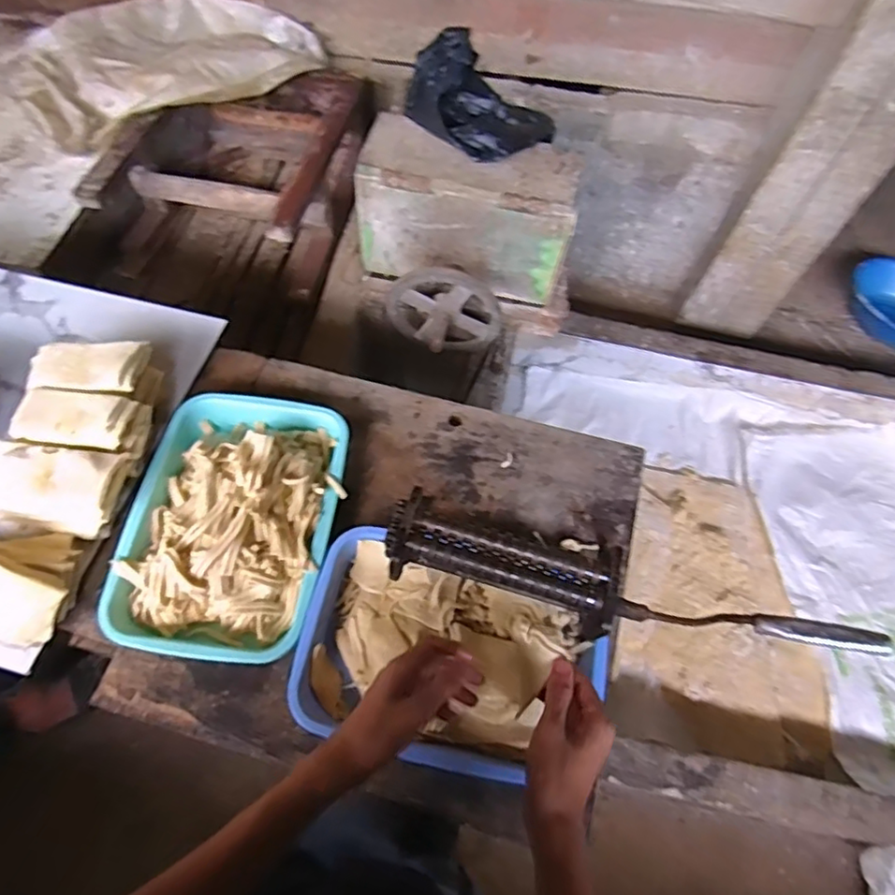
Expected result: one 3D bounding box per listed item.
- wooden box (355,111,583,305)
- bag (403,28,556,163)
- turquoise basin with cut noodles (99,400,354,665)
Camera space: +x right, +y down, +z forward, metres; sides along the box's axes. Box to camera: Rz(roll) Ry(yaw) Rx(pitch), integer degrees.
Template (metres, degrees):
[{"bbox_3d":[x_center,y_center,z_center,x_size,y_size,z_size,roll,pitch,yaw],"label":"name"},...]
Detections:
[{"bbox_3d":[0.034,-0.403,1.052,0.352,0.222,0.133,13,63,4],"label":"wooden box"},{"bbox_3d":[0.050,-0.558,0.960,0.219,0.092,0.187,42,68,17],"label":"bag"},{"bbox_3d":[-0.247,0.075,0.703,0.228,0.081,0.316,6,63,0],"label":"turquoise basin with cut noodles"}]

